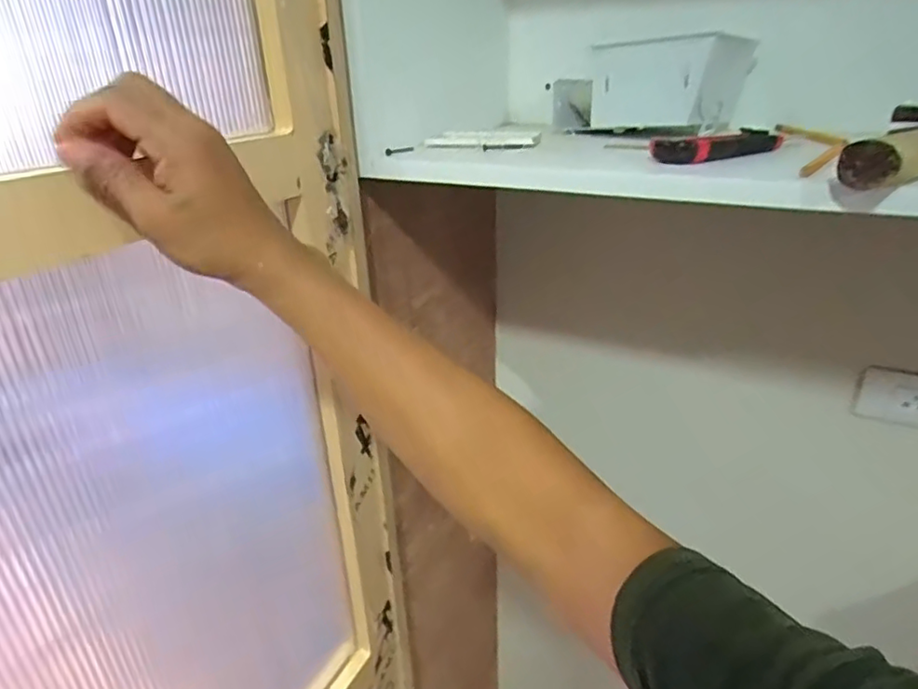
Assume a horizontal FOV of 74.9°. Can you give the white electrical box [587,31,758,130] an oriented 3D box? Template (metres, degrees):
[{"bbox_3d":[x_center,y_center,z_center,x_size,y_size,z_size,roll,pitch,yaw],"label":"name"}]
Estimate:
[{"bbox_3d":[0.228,-0.279,0.647,0.147,0.089,0.103,18,32,35],"label":"white electrical box"}]

